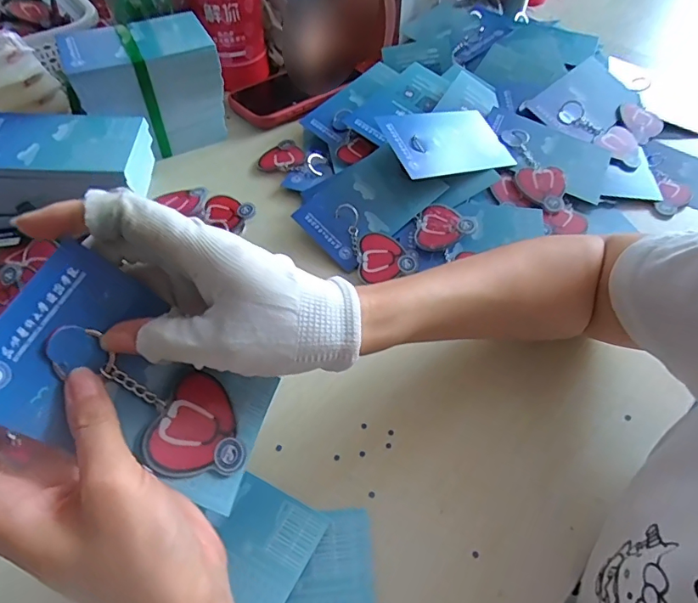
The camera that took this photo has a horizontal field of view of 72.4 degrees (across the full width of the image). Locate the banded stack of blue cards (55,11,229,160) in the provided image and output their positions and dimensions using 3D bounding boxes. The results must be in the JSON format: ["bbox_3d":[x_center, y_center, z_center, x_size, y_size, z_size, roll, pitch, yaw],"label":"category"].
[{"bbox_3d":[-0.208,-0.225,0.501,0.136,0.103,0.090,-21,57,-16],"label":"banded stack of blue cards"}]

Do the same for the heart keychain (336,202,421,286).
[{"bbox_3d":[0.026,-0.058,0.433,0.055,0.019,0.082,-16,56,-13],"label":"heart keychain"}]

